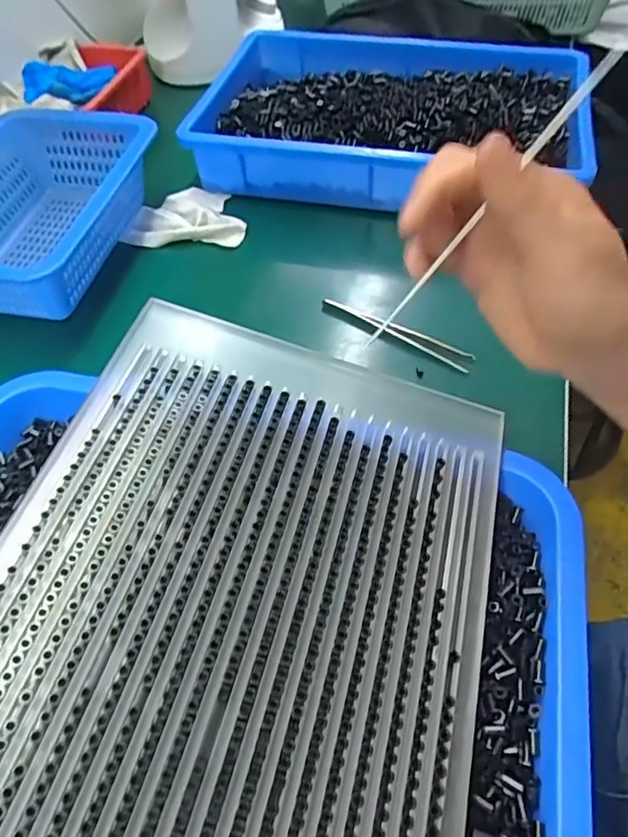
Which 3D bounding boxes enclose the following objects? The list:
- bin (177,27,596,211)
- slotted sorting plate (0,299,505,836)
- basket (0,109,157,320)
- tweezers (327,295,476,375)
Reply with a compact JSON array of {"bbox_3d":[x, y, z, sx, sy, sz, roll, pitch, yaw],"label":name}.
[{"bbox_3d":[0.079,-0.304,0.588,0.358,0.060,0.251,6,53,7],"label":"bin"},{"bbox_3d":[-0.036,0.096,0.261,0.224,0.011,0.330,18,55,0],"label":"slotted sorting plate"},{"bbox_3d":[-0.241,-0.175,0.500,0.135,0.073,0.223,12,54,11],"label":"basket"},{"bbox_3d":[0.062,-0.069,0.452,0.129,0.011,0.017,26,58,21],"label":"tweezers"}]

